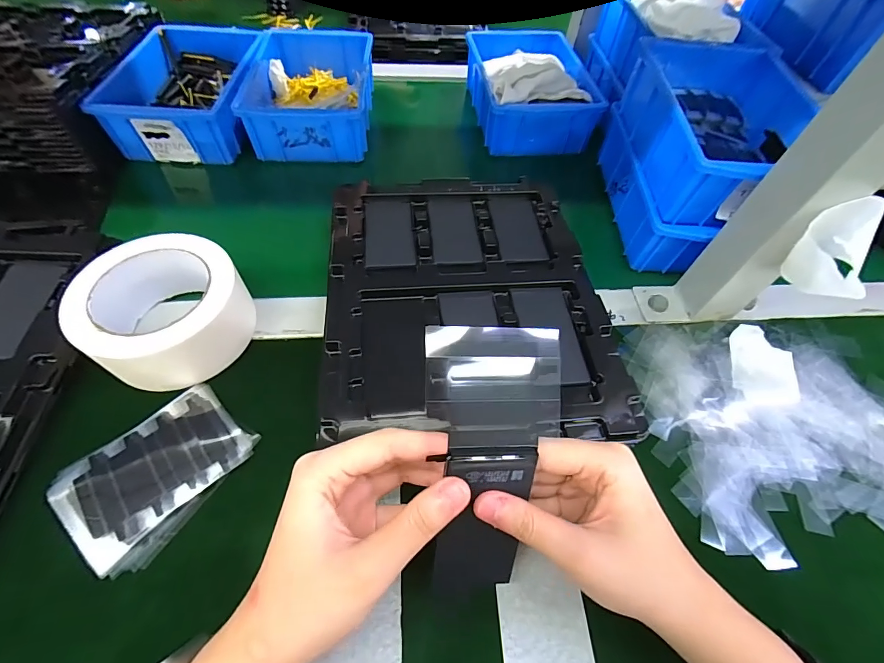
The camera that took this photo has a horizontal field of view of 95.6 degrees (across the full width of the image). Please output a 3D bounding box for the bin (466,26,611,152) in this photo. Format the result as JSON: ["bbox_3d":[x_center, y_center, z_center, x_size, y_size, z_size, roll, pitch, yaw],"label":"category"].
[{"bbox_3d":[0.111,-0.319,0.519,0.139,0.062,0.208,-3,57,-6],"label":"bin"}]

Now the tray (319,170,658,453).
[{"bbox_3d":[0.017,-0.036,0.346,0.223,0.032,0.273,-3,57,-6],"label":"tray"}]

